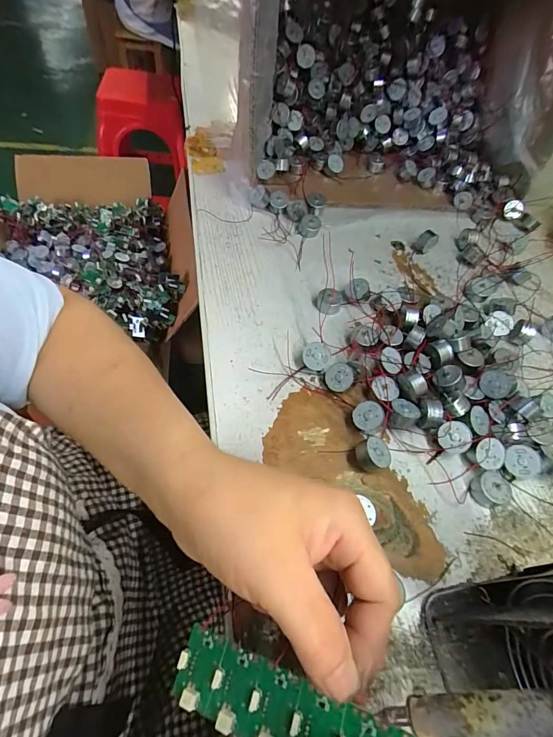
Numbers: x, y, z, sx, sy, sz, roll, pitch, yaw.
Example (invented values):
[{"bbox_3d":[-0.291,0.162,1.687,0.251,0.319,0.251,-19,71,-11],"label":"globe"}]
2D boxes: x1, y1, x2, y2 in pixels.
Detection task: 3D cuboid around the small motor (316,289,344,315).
[{"bbox_3d":[0.052,-0.065,0.355,0.024,0.014,0.021,15,54,1],"label":"small motor"}]

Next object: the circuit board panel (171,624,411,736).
[{"bbox_3d":[0.026,0.153,0.147,0.156,0.007,0.029,8,54,23],"label":"circuit board panel"}]

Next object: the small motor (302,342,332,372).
[{"bbox_3d":[0.034,-0.009,0.314,0.024,0.013,0.024,12,84,5],"label":"small motor"}]

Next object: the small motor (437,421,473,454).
[{"bbox_3d":[0.136,0.053,0.280,0.023,0.010,0.023,-2,79,12],"label":"small motor"}]

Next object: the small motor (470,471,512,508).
[{"bbox_3d":[0.155,0.088,0.264,0.022,0.015,0.022,4,55,-6],"label":"small motor"}]

